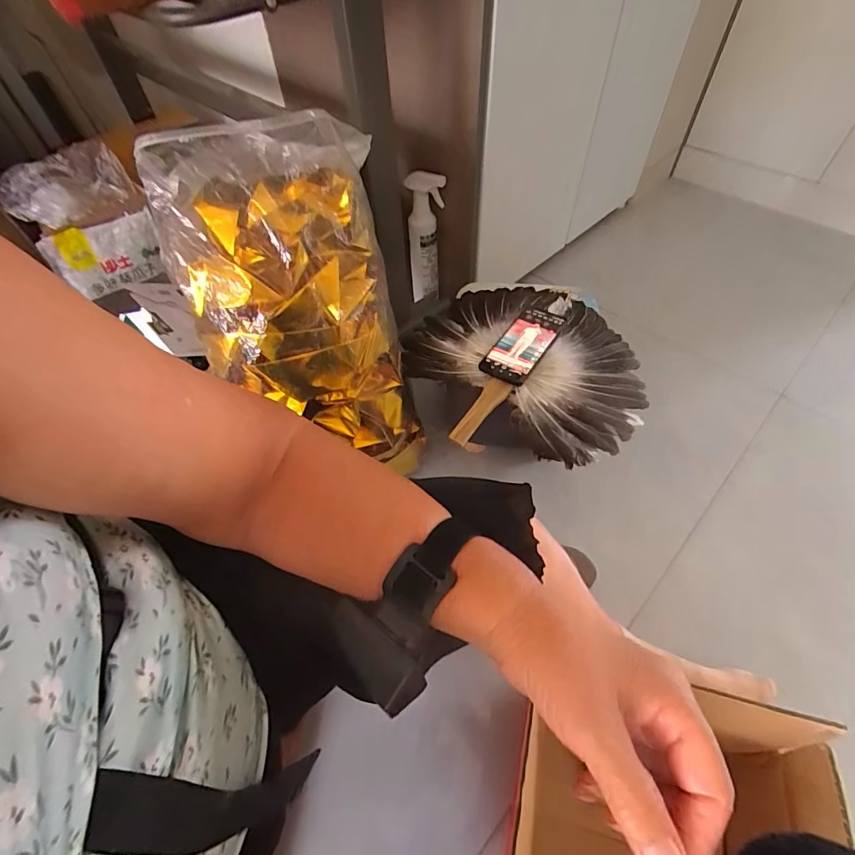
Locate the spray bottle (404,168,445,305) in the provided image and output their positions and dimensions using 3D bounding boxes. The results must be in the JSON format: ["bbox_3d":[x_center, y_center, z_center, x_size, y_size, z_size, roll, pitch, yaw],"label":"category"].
[{"bbox_3d":[-0.003,-0.386,0.917,0.070,0.257,0.045,-4,53,0],"label":"spray bottle"}]

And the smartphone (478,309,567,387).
[{"bbox_3d":[0.148,-0.130,0.683,0.074,0.013,0.149,28,65,23],"label":"smartphone"}]

